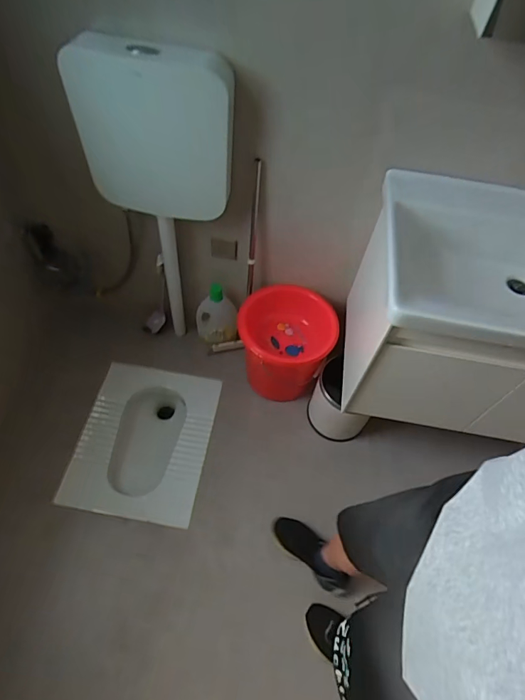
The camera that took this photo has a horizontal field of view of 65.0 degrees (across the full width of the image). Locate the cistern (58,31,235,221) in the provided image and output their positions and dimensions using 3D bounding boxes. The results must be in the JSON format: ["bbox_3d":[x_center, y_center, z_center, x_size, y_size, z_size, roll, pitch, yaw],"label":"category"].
[{"bbox_3d":[-0.268,-0.532,1.031,0.378,0.434,0.117,15,58,6],"label":"cistern"}]

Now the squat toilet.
[{"bbox_3d":[-0.435,0.356,1.576,0.462,0.165,0.568,10,58,2],"label":"squat toilet"}]

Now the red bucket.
[{"bbox_3d":[0.097,-0.024,1.530,0.327,0.316,0.321,2,58,-3],"label":"red bucket"}]

